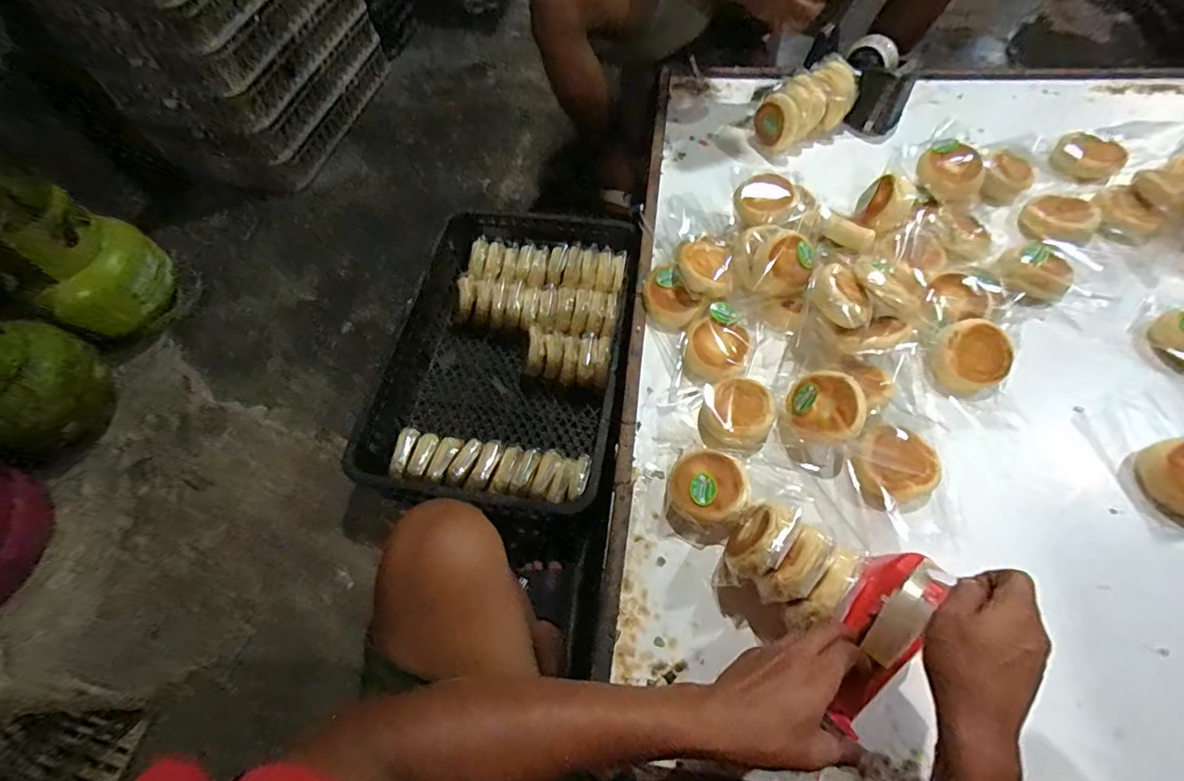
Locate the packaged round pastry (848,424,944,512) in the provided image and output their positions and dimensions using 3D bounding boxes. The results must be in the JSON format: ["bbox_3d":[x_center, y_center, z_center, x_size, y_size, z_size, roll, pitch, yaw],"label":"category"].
[{"bbox_3d":[0.363,0.094,0.607,0.090,0.042,0.095,-1,63,2],"label":"packaged round pastry"}]

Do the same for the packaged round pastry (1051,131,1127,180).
[{"bbox_3d":[0.812,-0.381,0.823,0.095,0.028,0.078,38,70,19],"label":"packaged round pastry"}]

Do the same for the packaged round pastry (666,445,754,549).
[{"bbox_3d":[0.136,0.124,0.602,0.089,0.039,0.113,22,66,13],"label":"packaged round pastry"}]

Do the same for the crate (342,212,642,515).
[{"bbox_3d":[-0.163,-0.073,0.987,0.431,0.121,0.624,8,64,6],"label":"crate"}]

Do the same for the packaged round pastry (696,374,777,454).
[{"bbox_3d":[0.186,0.032,0.649,0.098,0.038,0.094,-1,63,2],"label":"packaged round pastry"}]

